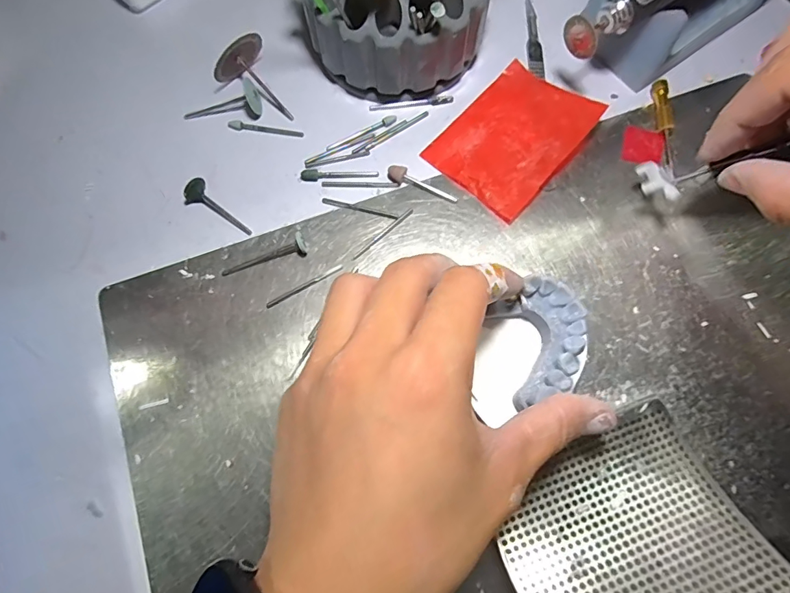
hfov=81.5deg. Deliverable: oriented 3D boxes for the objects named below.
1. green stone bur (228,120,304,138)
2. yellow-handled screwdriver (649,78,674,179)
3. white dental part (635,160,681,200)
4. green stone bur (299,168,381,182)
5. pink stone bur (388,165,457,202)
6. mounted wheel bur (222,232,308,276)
[{"bbox_3d":[-0.076,-0.098,0.269,0.045,0.004,0.006,11,74,4],"label":"green stone bur"},{"bbox_3d":[0.155,-0.099,0.263,0.009,0.008,0.056,-1,73,0],"label":"yellow-handled screwdriver"},{"bbox_3d":[0.131,-0.058,0.230,0.013,0.004,0.031,-28,43,27],"label":"white dental part"},{"bbox_3d":[-0.031,-0.069,0.259,0.043,0.004,0.008,3,73,1],"label":"green stone bur"},{"bbox_3d":[0.015,-0.062,0.255,0.041,0.006,0.009,25,75,8],"label":"pink stone bur"},{"bbox_3d":[-0.069,-0.020,0.241,0.047,0.010,0.010,-23,75,-6],"label":"mounted wheel bur"}]

